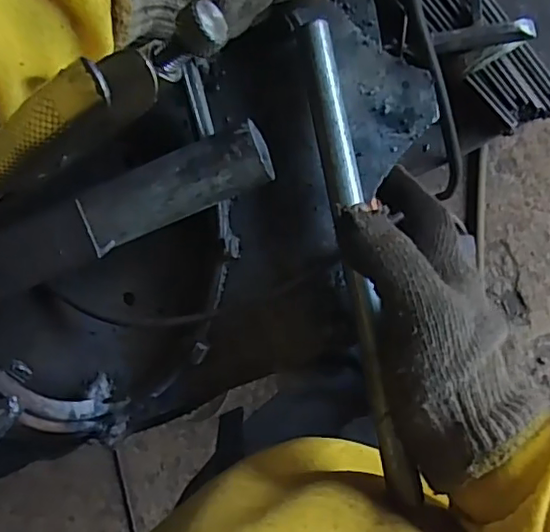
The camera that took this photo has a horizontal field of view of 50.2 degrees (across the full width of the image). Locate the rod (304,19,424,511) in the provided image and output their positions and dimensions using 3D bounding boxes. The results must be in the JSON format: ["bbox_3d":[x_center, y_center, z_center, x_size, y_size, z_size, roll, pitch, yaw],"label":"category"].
[{"bbox_3d":[0.043,-0.003,0.296,0.016,0.008,0.245,-10,87,7],"label":"rod"}]

